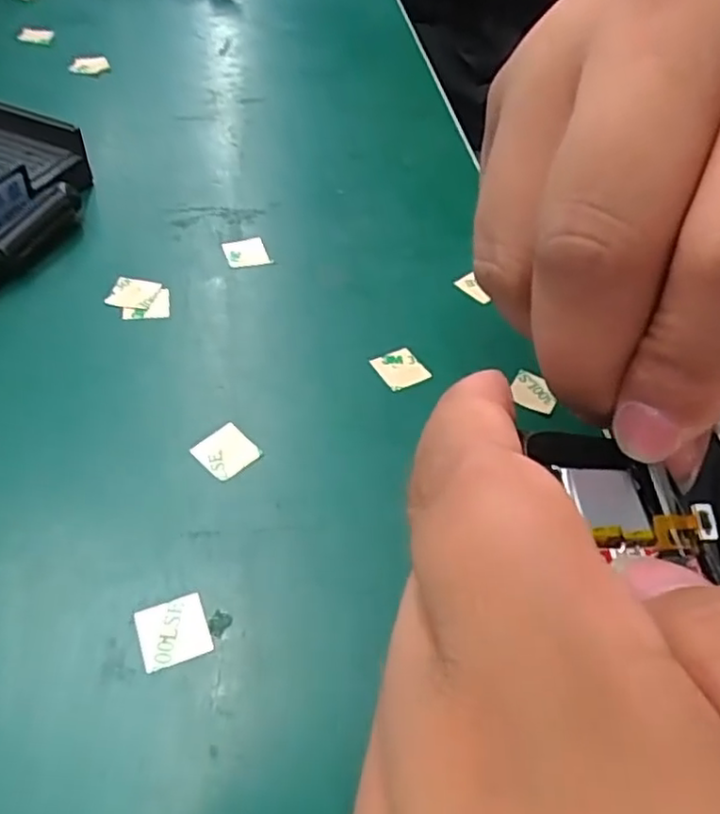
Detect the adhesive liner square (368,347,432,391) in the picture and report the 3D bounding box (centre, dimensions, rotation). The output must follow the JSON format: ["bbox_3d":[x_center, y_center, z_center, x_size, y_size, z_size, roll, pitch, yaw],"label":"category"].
[{"bbox_3d":[0.013,-0.013,0.221,0.015,0.004,0.015,-22,57,-21],"label":"adhesive liner square"}]

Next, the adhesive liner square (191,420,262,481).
[{"bbox_3d":[-0.038,0.013,0.192,0.015,0.004,0.015,40,58,21],"label":"adhesive liner square"}]

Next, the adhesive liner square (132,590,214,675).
[{"bbox_3d":[-0.044,0.053,0.157,0.016,0.004,0.015,-15,53,-18],"label":"adhesive liner square"}]

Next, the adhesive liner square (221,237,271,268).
[{"bbox_3d":[-0.044,-0.059,0.254,0.016,0.004,0.015,-14,61,-15],"label":"adhesive liner square"}]

